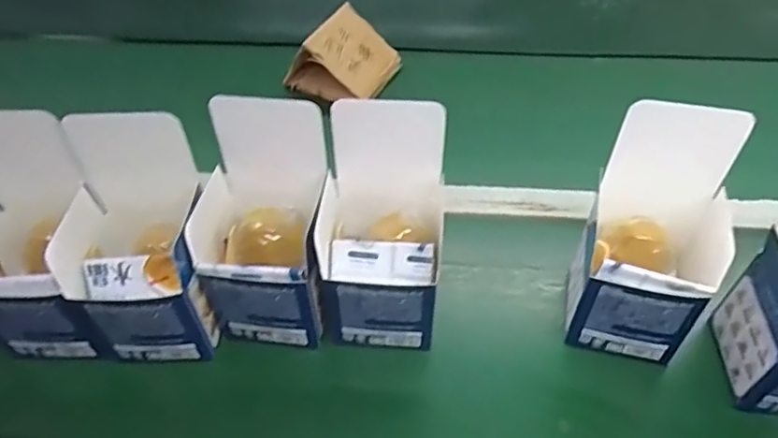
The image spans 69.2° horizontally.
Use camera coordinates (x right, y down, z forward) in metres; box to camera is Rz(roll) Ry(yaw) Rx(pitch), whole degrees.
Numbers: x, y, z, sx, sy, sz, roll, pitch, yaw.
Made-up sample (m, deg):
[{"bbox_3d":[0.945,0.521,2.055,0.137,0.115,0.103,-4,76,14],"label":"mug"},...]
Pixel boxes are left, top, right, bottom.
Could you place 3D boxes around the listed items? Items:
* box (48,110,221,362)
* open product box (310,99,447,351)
[{"bbox_3d":[-0.184,0.018,0.414,0.093,0.169,0.095,-4,47,-2],"label":"box"},{"bbox_3d":[-0.002,0.011,0.423,0.093,0.169,0.093,4,48,5],"label":"open product box"}]

